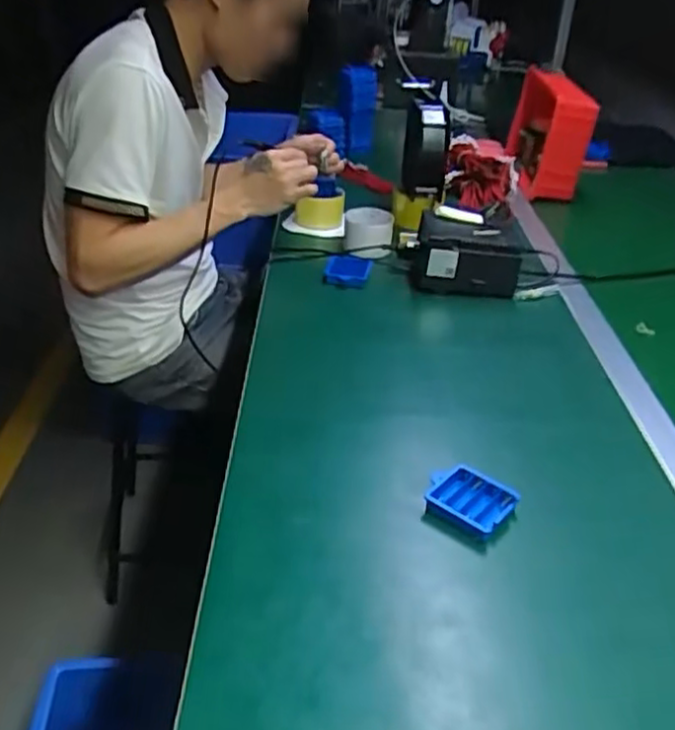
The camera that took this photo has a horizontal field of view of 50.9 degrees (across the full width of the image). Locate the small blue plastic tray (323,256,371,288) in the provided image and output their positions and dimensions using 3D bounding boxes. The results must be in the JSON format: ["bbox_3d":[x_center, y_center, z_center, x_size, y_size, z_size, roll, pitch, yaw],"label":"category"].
[{"bbox_3d":[0.015,-0.143,1.075,0.064,0.015,0.079,8,32,6],"label":"small blue plastic tray"}]

